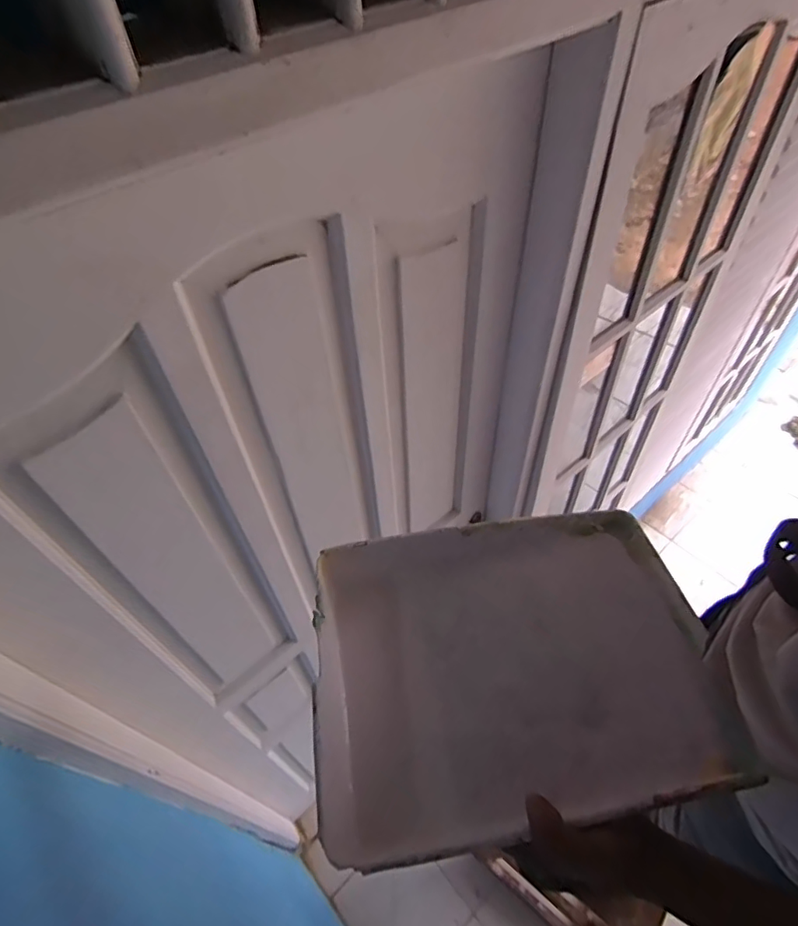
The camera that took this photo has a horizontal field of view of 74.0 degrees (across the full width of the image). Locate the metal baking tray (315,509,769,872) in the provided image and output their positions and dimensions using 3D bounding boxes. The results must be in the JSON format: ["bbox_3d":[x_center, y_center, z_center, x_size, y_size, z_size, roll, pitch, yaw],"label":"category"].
[{"bbox_3d":[0.101,0.187,0.506,0.351,0.066,0.274,-8,50,-4],"label":"metal baking tray"}]

